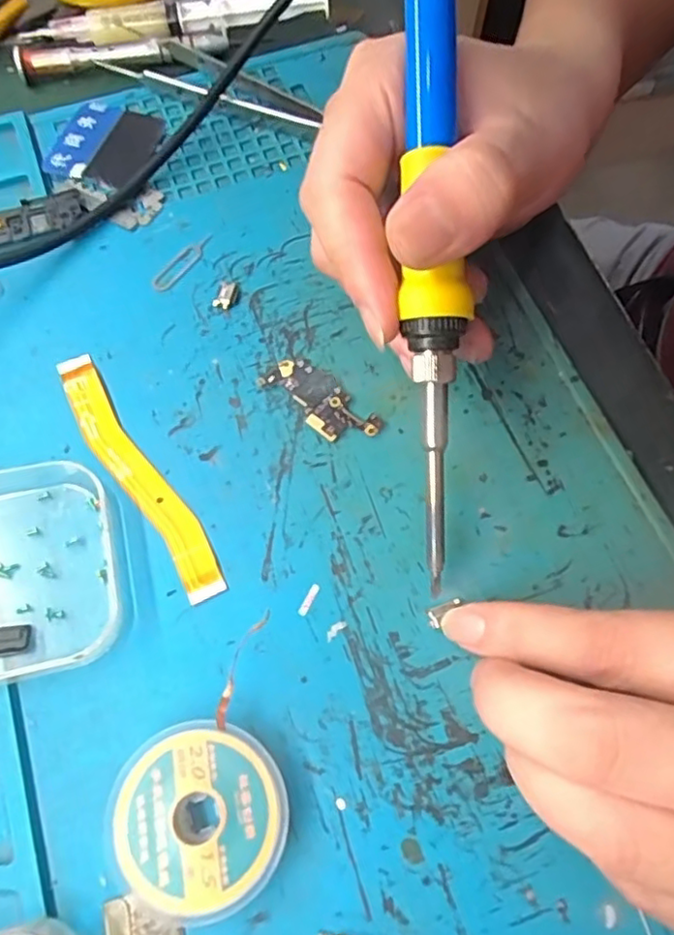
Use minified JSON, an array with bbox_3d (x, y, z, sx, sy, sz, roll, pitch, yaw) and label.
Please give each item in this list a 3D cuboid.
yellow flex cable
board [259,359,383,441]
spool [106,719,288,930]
[{"bbox_3d":[-0.068,0.001,0.210,0.016,0.004,0.100,-33,71,-14],"label":"yellow flex cable"},{"bbox_3d":[-0.005,-0.024,0.220,0.044,0.004,0.019,39,72,14],"label":"board"},{"bbox_3d":[-0.036,0.093,0.167,0.044,0.013,0.045,0,67,-1],"label":"spool"}]

